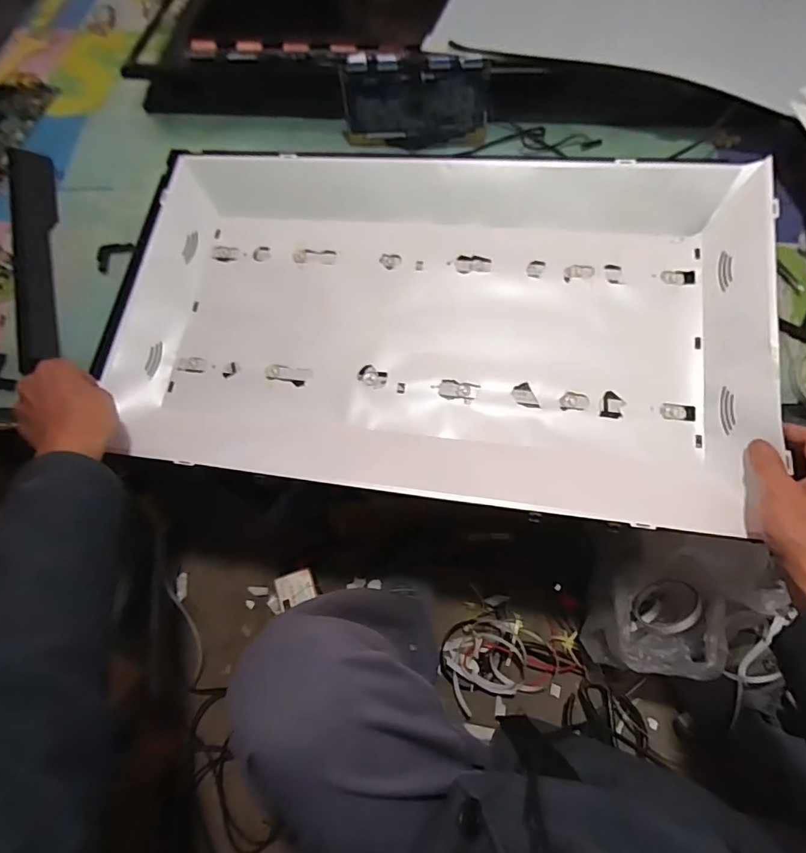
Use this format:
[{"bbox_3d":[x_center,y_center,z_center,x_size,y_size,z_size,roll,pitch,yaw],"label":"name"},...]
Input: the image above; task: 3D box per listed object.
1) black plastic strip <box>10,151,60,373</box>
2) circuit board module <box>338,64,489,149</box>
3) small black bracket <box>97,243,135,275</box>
[{"bbox_3d":[-0.515,-0.259,0.669,0.067,0.011,0.410,-18,66,-7],"label":"black plastic strip"},{"bbox_3d":[0.017,-0.435,0.659,0.192,0.097,0.019,3,66,3],"label":"circuit board module"},{"bbox_3d":[-0.392,-0.232,0.647,0.021,0.017,0.064,16,54,8],"label":"small black bracket"}]

